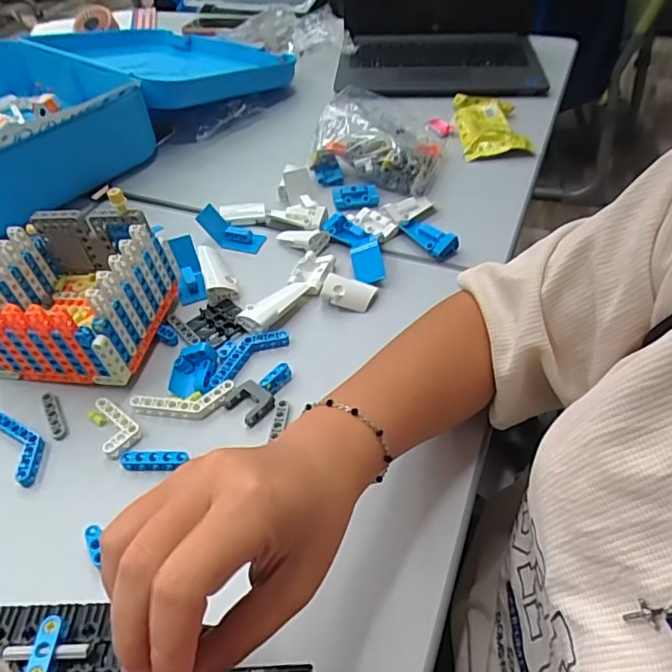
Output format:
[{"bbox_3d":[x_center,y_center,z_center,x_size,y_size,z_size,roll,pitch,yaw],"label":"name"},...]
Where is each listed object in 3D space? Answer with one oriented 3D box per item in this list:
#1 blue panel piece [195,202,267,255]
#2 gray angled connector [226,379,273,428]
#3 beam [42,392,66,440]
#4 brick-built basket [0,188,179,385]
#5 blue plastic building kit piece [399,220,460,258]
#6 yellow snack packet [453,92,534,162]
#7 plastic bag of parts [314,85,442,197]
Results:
[{"bbox_3d":[-0.114,-0.112,0.584,0.072,0.023,0.028,29,41,-6],"label":"blue panel piece"},{"bbox_3d":[-0.069,0.051,0.430,0.034,0.010,0.032,25,52,26],"label":"gray angled connector"},{"bbox_3d":[-0.225,0.063,0.432,0.011,0.007,0.051,-26,49,-20],"label":"beam"},{"bbox_3d":[-0.226,-0.032,0.470,0.136,0.097,0.128,6,45,7],"label":"brick-built basket"},{"bbox_3d":[0.097,-0.107,0.572,0.028,0.019,0.066,-25,49,-19],"label":"blue plastic building kit piece"},{"bbox_3d":[0.208,-0.289,0.737,0.085,0.016,0.148,-4,51,2],"label":"yellow snack packet"},{"bbox_3d":[0.059,-0.246,0.689,0.154,0.072,0.164,14,47,15],"label":"plastic bag of parts"}]

